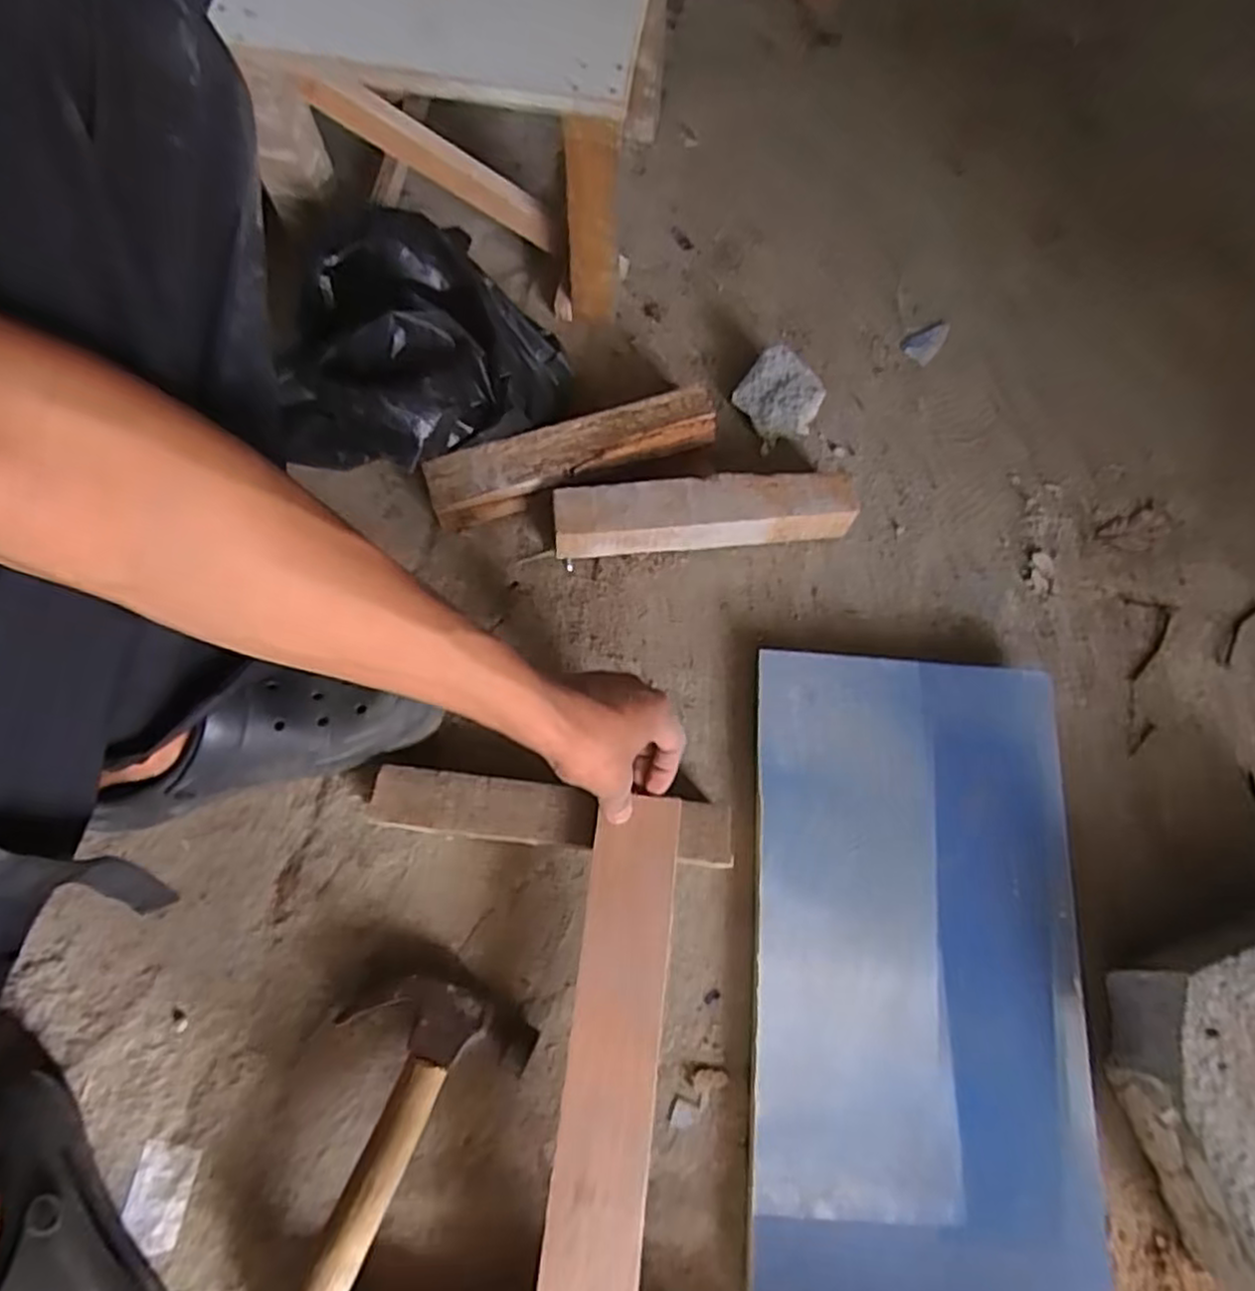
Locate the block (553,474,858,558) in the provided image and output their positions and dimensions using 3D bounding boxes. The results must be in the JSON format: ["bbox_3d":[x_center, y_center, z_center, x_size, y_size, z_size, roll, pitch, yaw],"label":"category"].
[{"bbox_3d":[0.062,-0.107,0.608,0.239,0.053,0.044,-5,71,-4],"label":"block"}]

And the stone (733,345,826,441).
[{"bbox_3d":[0.134,-0.219,0.651,0.056,0.040,0.071,-37,76,-13],"label":"stone"}]

